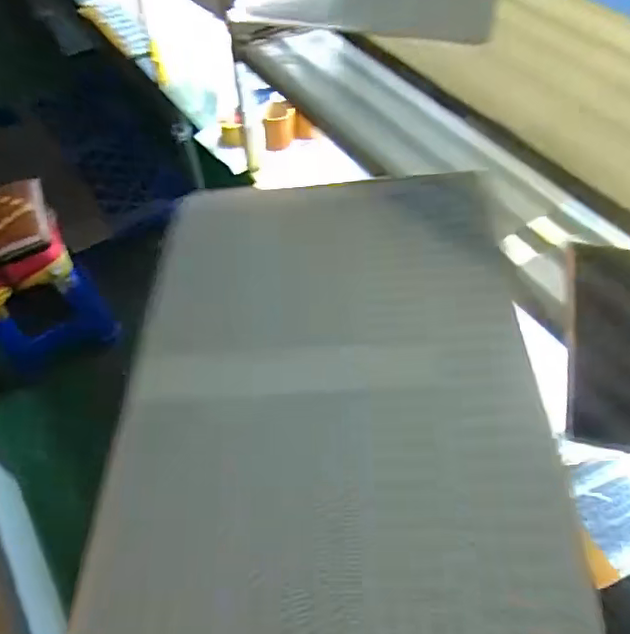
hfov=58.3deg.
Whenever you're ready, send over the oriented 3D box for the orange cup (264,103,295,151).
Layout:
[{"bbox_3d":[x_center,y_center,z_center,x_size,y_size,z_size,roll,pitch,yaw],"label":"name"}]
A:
[{"bbox_3d":[-0.089,-0.472,1.398,0.082,0.091,0.074,-5,53,-1],"label":"orange cup"}]

